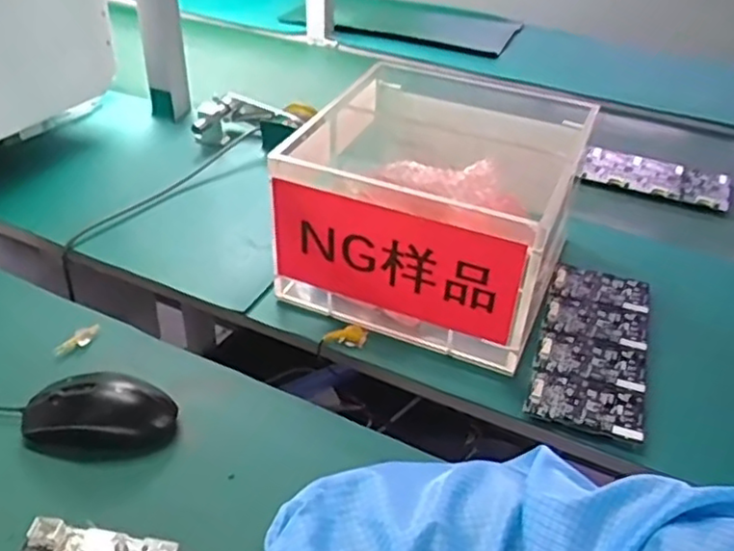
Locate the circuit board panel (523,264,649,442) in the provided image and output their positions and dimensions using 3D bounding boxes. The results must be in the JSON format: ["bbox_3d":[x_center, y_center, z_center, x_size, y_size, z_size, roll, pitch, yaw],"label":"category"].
[{"bbox_3d":[0.220,0.065,0.672,0.099,0.006,0.216,15,43,11],"label":"circuit board panel"}]

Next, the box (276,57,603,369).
[{"bbox_3d":[0.067,-0.089,0.746,0.287,0.163,0.298,17,38,17],"label":"box"}]

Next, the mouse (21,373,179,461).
[{"bbox_3d":[-0.211,0.109,0.547,0.116,0.030,0.071,4,36,1],"label":"mouse"}]

